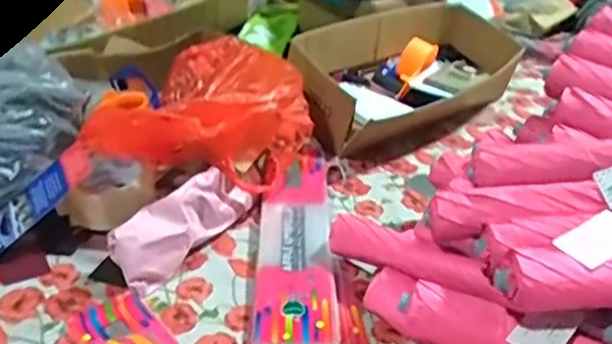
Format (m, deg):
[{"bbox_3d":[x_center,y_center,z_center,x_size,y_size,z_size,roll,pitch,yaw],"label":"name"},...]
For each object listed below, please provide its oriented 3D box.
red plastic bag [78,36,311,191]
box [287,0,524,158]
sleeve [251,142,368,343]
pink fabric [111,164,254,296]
[{"bbox_3d":[-0.116,-0.074,0.839,0.222,0.109,0.260,13,32,12],"label":"red plastic bag"},{"bbox_3d":[0.159,-0.178,1.092,0.480,0.134,0.238,-23,40,-36],"label":"box"},{"bbox_3d":[-0.006,0.078,0.752,0.102,0.029,0.334,1,31,-3],"label":"sleeve"},{"bbox_3d":[-0.136,0.052,0.741,0.066,0.070,0.210,20,35,25],"label":"pink fabric"}]

